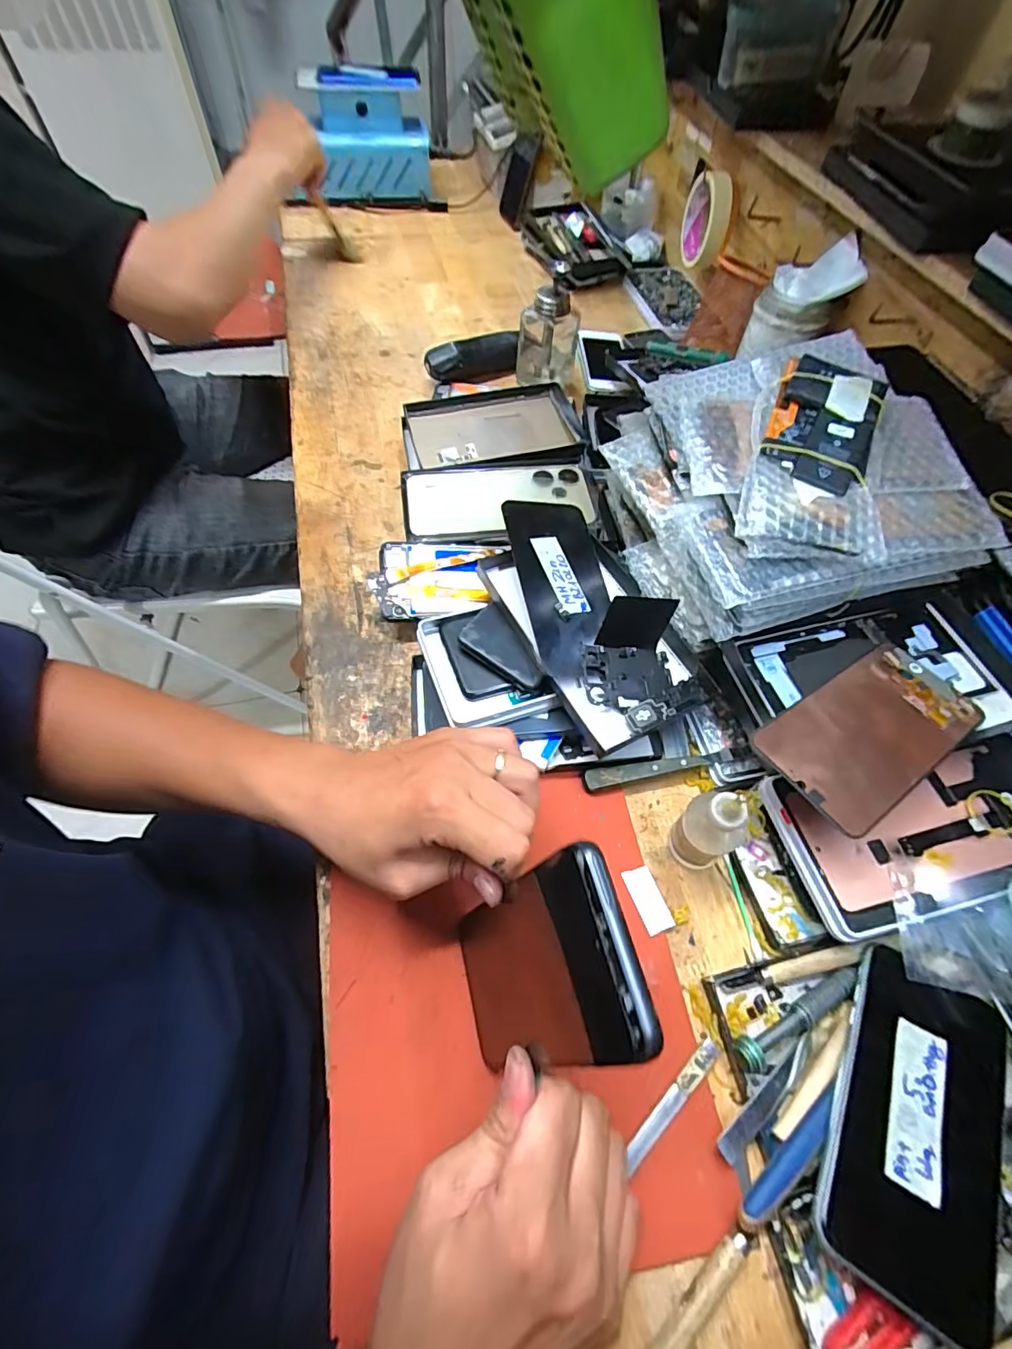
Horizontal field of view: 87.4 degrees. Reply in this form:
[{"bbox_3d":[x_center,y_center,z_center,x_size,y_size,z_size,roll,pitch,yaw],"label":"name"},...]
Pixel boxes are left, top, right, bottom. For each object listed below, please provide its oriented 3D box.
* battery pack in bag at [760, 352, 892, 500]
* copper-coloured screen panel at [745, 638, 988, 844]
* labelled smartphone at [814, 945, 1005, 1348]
[{"bbox_3d":[0.203,-0.160,0.339,0.063,0.010,0.092,19,79,14],"label":"battery pack in bag"},{"bbox_3d":[0.222,0.033,0.320,0.150,0.004,0.072,-26,62,-23],"label":"copper-coloured screen panel"},{"bbox_3d":[0.206,0.222,0.266,0.068,0.007,0.142,21,56,25],"label":"labelled smartphone"}]

